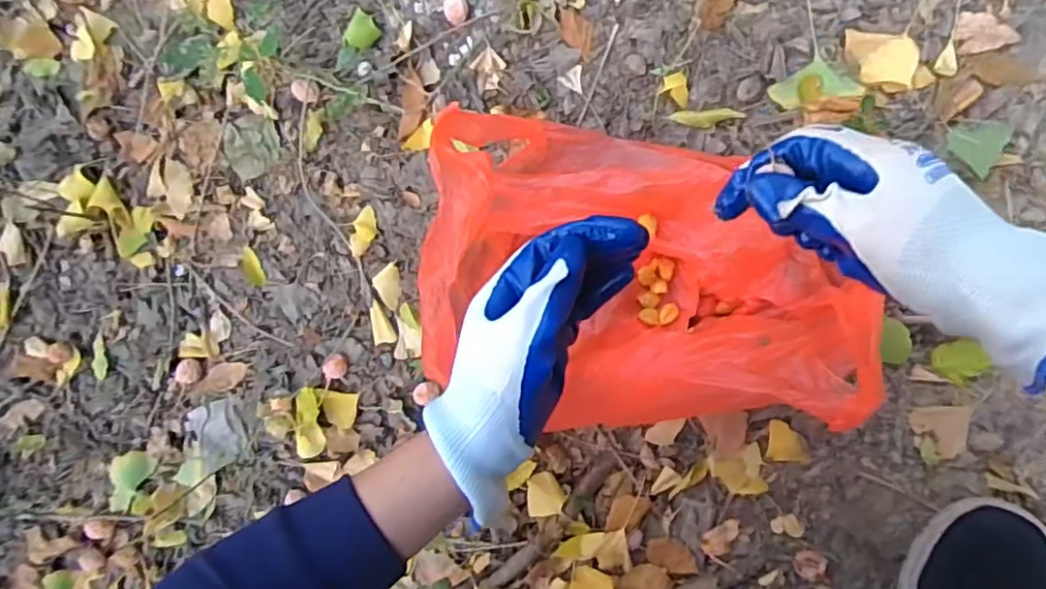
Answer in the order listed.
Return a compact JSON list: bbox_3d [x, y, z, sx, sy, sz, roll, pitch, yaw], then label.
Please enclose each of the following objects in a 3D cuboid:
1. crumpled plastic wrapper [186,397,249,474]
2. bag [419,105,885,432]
[{"bbox_3d":[-0.295,0.134,0.616,0.057,0.012,0.061,0,93,9],"label":"crumpled plastic wrapper"},{"bbox_3d":[0.092,-0.018,0.474,0.314,0.122,0.195,9,94,9],"label":"bag"}]

